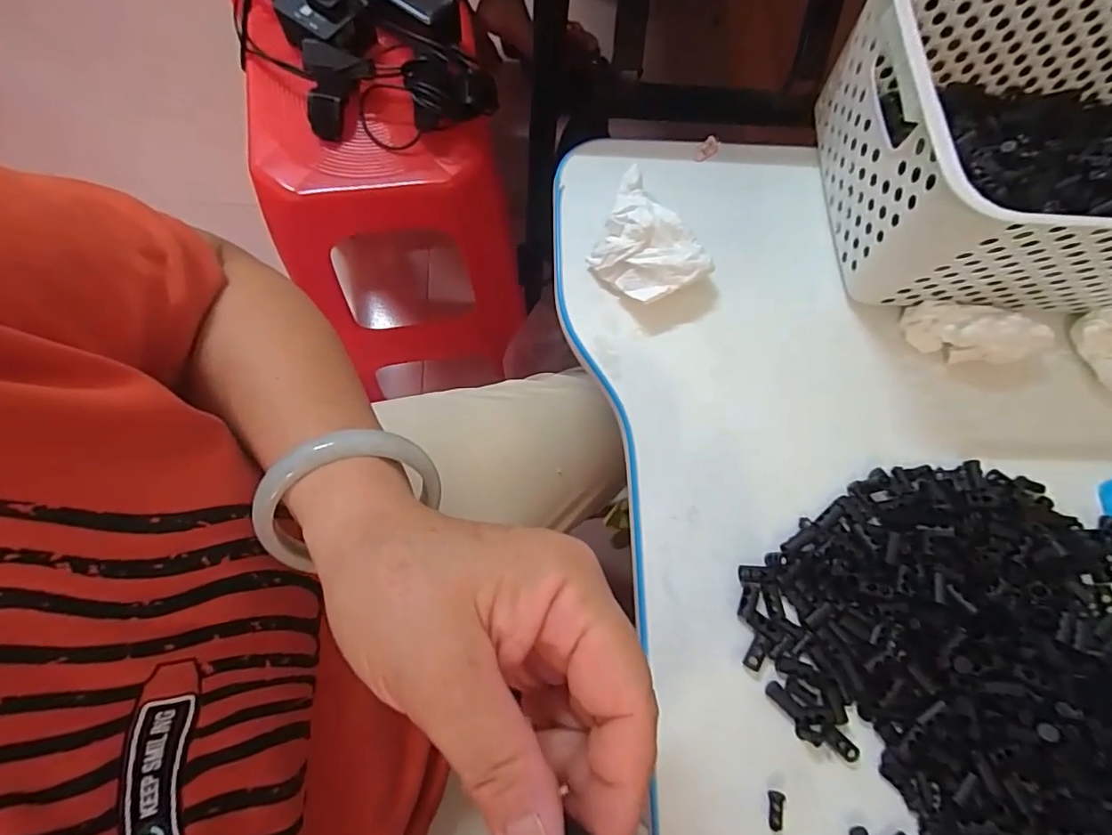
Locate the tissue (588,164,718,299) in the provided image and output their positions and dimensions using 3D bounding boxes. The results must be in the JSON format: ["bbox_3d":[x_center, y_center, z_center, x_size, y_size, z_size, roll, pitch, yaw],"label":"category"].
[{"bbox_3d":[0.052,-0.114,0.344,0.062,0.033,0.086,-33,79,-12],"label":"tissue"}]

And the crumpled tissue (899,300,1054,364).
[{"bbox_3d":[0.268,-0.053,0.337,0.083,0.026,0.033,11,74,-1],"label":"crumpled tissue"}]

